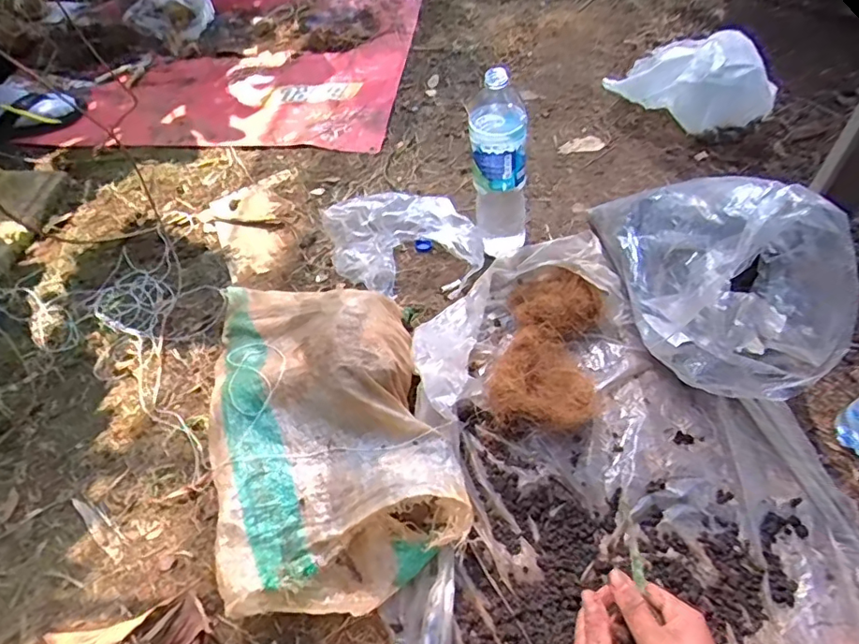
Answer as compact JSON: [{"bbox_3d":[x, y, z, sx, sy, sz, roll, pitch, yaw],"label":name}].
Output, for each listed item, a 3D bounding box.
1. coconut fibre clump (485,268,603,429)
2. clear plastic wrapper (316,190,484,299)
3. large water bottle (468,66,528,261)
[{"bbox_3d":[0.170,0.021,0.785,0.138,0.084,0.289,8,54,12],"label":"coconut fibre clump"},{"bbox_3d":[-0.041,-0.134,0.918,0.248,0.103,0.155,-10,53,-2],"label":"clear plastic wrapper"},{"bbox_3d":[0.111,-0.244,0.865,0.091,0.317,0.101,0,53,5],"label":"large water bottle"}]

